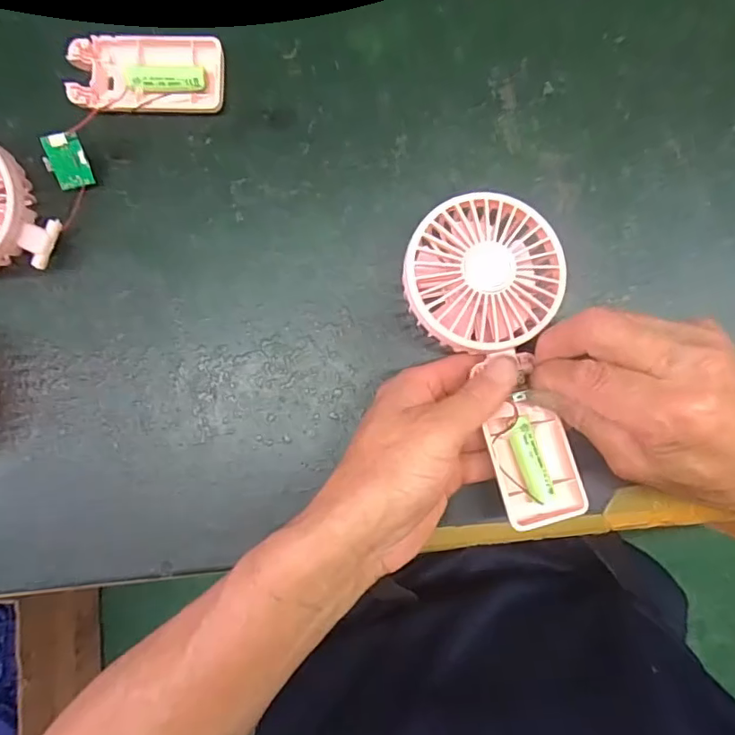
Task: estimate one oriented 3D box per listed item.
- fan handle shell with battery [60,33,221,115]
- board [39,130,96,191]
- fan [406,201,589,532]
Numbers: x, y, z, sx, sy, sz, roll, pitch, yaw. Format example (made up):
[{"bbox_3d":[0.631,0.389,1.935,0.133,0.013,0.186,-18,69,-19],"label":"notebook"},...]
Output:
[{"bbox_3d":[-0.136,-0.181,0.331,0.092,0.015,0.046,0,88,2],"label":"fan handle shell with battery"},{"bbox_3d":[-0.184,-0.126,0.323,0.024,0.006,0.031,-19,120,-17],"label":"board"},{"bbox_3d":[0.077,-0.005,0.296,0.084,0.026,0.180,-15,92,1],"label":"fan"}]

